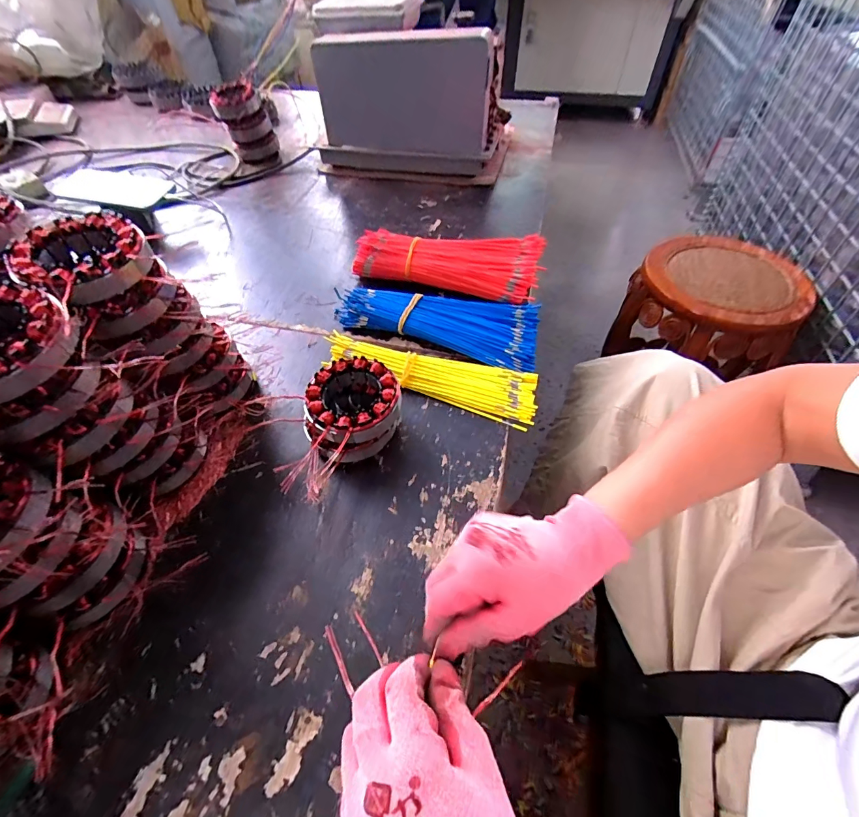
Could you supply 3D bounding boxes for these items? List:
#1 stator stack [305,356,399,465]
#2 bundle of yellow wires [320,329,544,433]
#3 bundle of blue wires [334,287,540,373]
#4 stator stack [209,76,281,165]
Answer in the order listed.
[{"bbox_3d":[-0.075,0.007,0.402,0.093,0.064,0.091,-29,57,-20],"label":"stator stack"},{"bbox_3d":[0.001,-0.042,0.466,0.241,0.022,0.064,19,55,15],"label":"bundle of yellow wires"},{"bbox_3d":[0.009,-0.107,0.508,0.253,0.036,0.092,16,54,12],"label":"bundle of blue wires"},{"bbox_3d":[-0.361,-0.560,0.821,0.100,0.119,0.097,-21,55,-15],"label":"stator stack"}]

